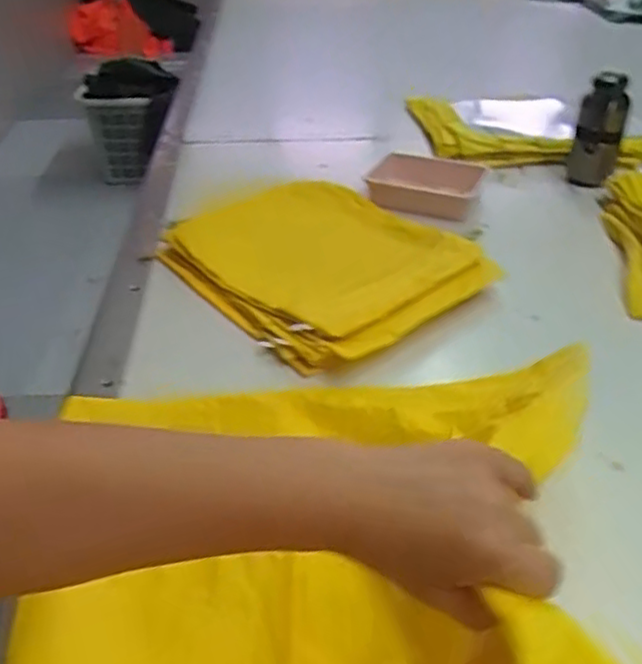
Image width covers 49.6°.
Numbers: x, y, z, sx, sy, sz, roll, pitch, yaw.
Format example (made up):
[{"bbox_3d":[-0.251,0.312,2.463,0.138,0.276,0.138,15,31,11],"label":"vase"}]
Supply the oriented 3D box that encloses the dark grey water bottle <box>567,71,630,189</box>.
[{"bbox_3d":[0.439,-0.309,1.101,0.077,0.172,0.067,12,37,17],"label":"dark grey water bottle"}]

